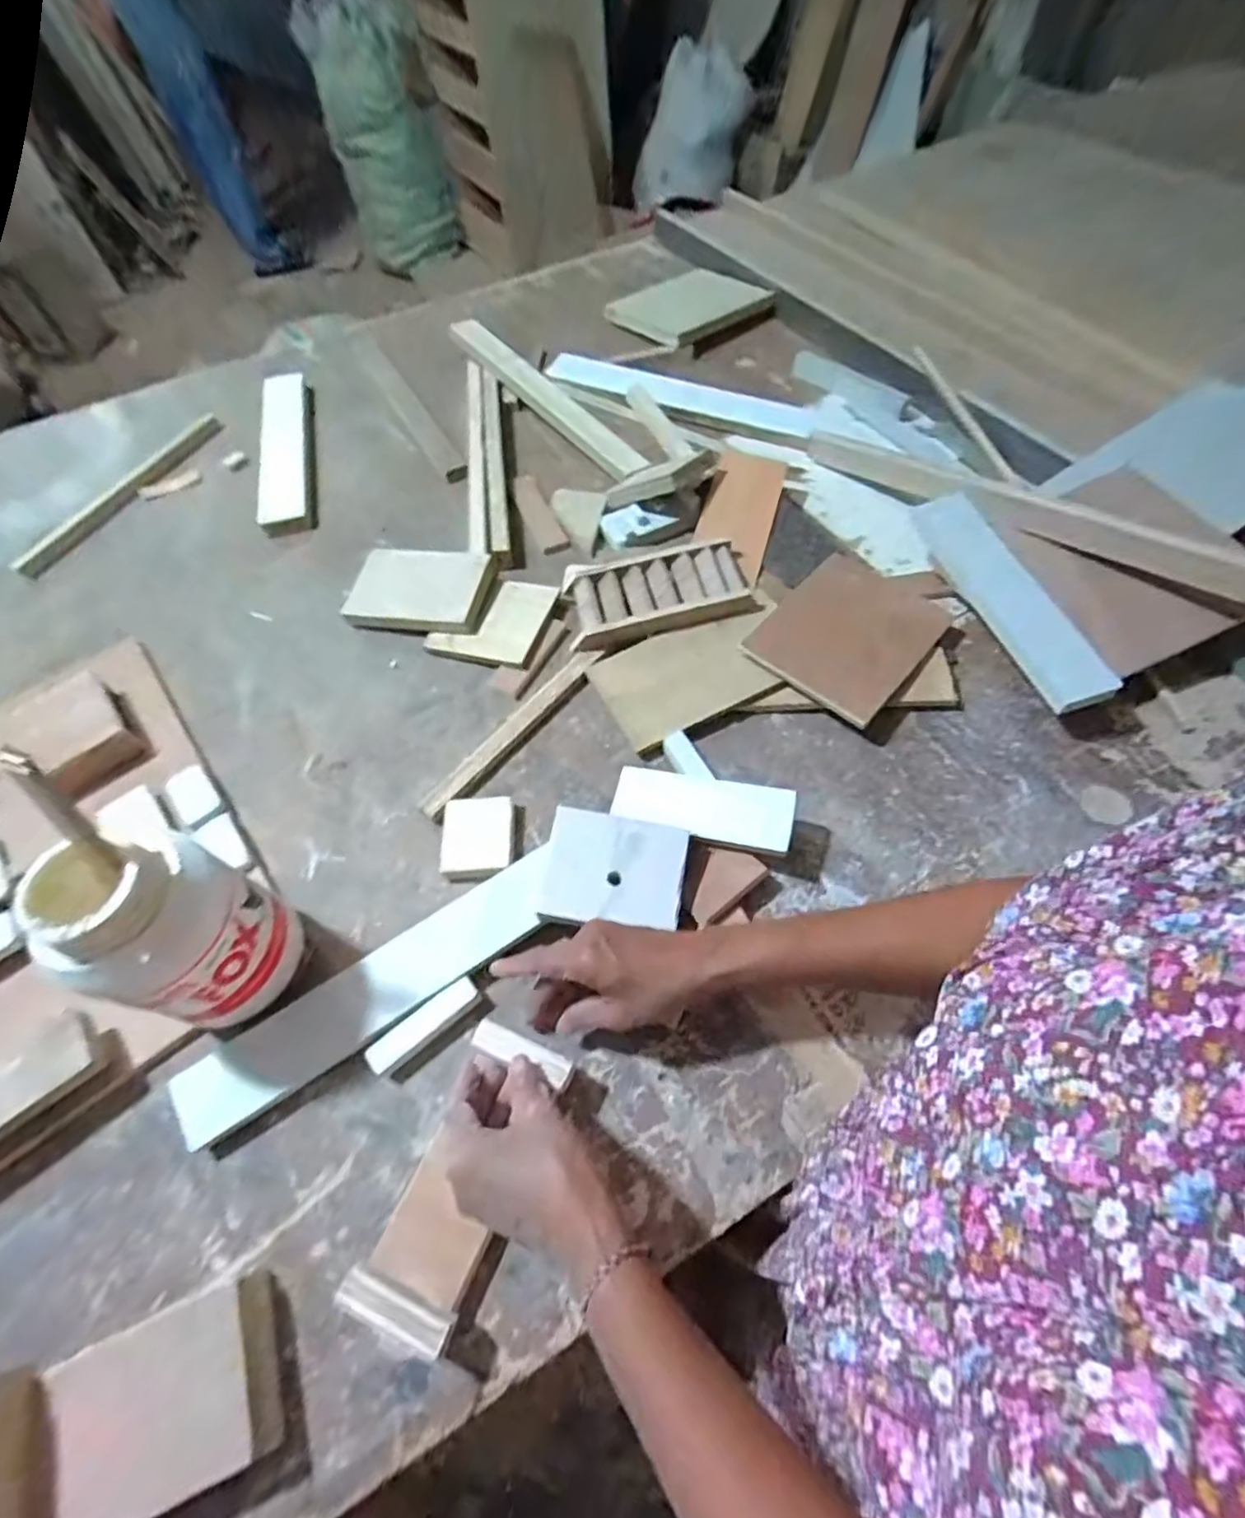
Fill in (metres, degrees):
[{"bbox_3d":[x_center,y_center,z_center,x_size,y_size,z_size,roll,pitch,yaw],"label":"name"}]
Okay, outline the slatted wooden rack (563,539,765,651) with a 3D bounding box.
[{"bbox_3d":[0.035,-0.166,0.618,0.172,0.024,0.103,-11,58,-2],"label":"slatted wooden rack"}]

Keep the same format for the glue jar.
[{"bbox_3d":[-0.271,0.110,0.402,0.082,0.177,0.095,23,63,17],"label":"glue jar"}]

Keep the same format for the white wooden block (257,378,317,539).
[{"bbox_3d":[-0.428,-0.398,0.810,0.064,0.021,0.324,-16,59,-5],"label":"white wooden block"}]

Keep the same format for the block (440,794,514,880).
[{"bbox_3d":[-0.113,0.062,0.509,0.056,0.019,0.064,-7,58,0],"label":"block"}]

